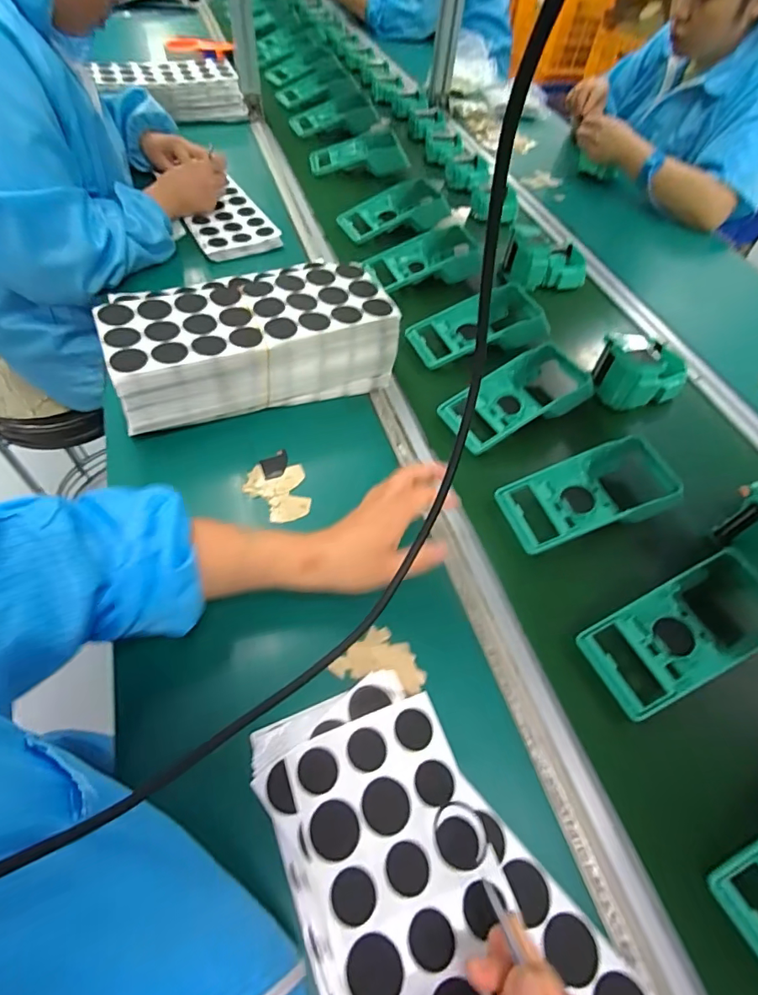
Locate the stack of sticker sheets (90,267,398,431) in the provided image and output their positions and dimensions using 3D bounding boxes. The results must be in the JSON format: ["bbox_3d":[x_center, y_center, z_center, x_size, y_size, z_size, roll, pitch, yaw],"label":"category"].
[{"bbox_3d":[-0.141,-0.174,0.553,0.300,0.099,0.127,-18,59,-16],"label":"stack of sticker sheets"}]

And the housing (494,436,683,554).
[{"bbox_3d":[0.226,-0.007,0.501,0.183,0.054,0.083,-12,57,-13],"label":"housing"}]

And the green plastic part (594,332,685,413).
[{"bbox_3d":[0.343,-0.166,0.612,0.107,0.084,0.085,-23,60,-19],"label":"green plastic part"}]

